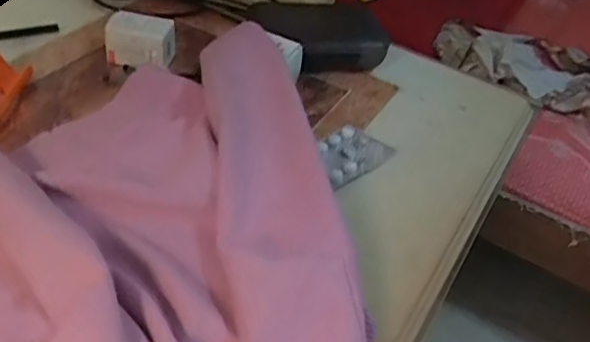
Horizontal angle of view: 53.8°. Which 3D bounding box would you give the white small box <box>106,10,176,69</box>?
[{"bbox_3d":[-0.161,-0.136,0.607,0.066,0.040,0.048,5,41,-2],"label":"white small box"}]

